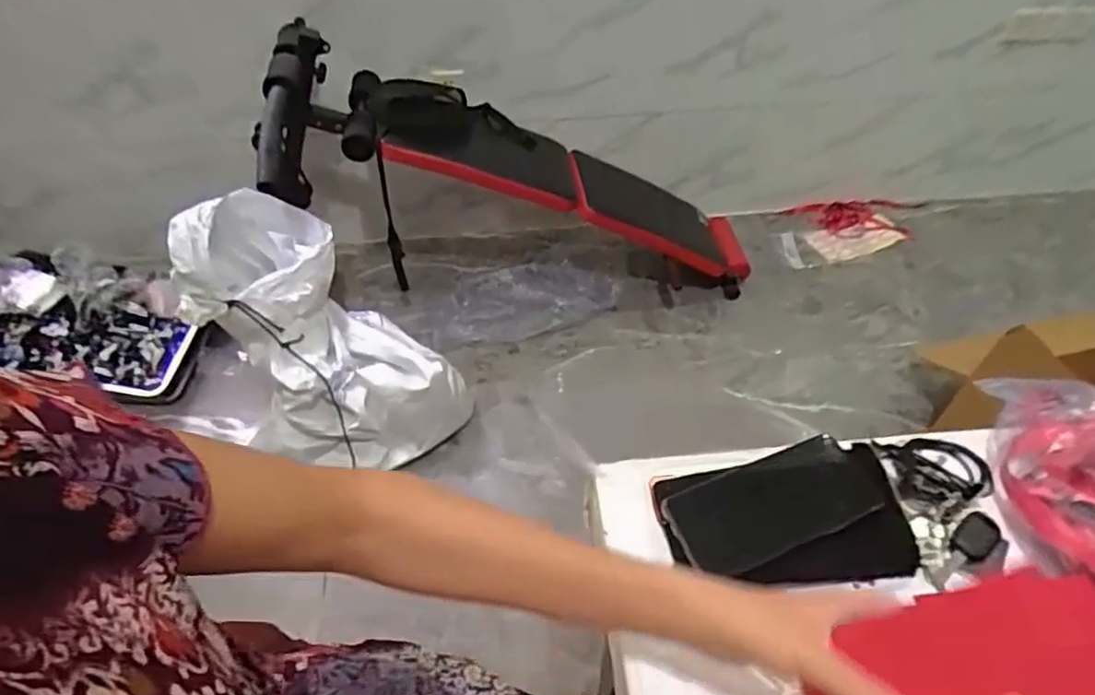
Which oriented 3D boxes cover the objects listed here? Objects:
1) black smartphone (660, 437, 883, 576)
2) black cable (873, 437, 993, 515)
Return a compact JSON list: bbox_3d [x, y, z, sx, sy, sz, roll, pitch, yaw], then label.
[{"bbox_3d":[0.185,0.129,0.555,0.166,0.016,0.078,-16,54,-13],"label":"black smartphone"},{"bbox_3d":[0.352,0.109,0.600,0.097,0.028,0.072,-9,53,-7],"label":"black cable"}]

